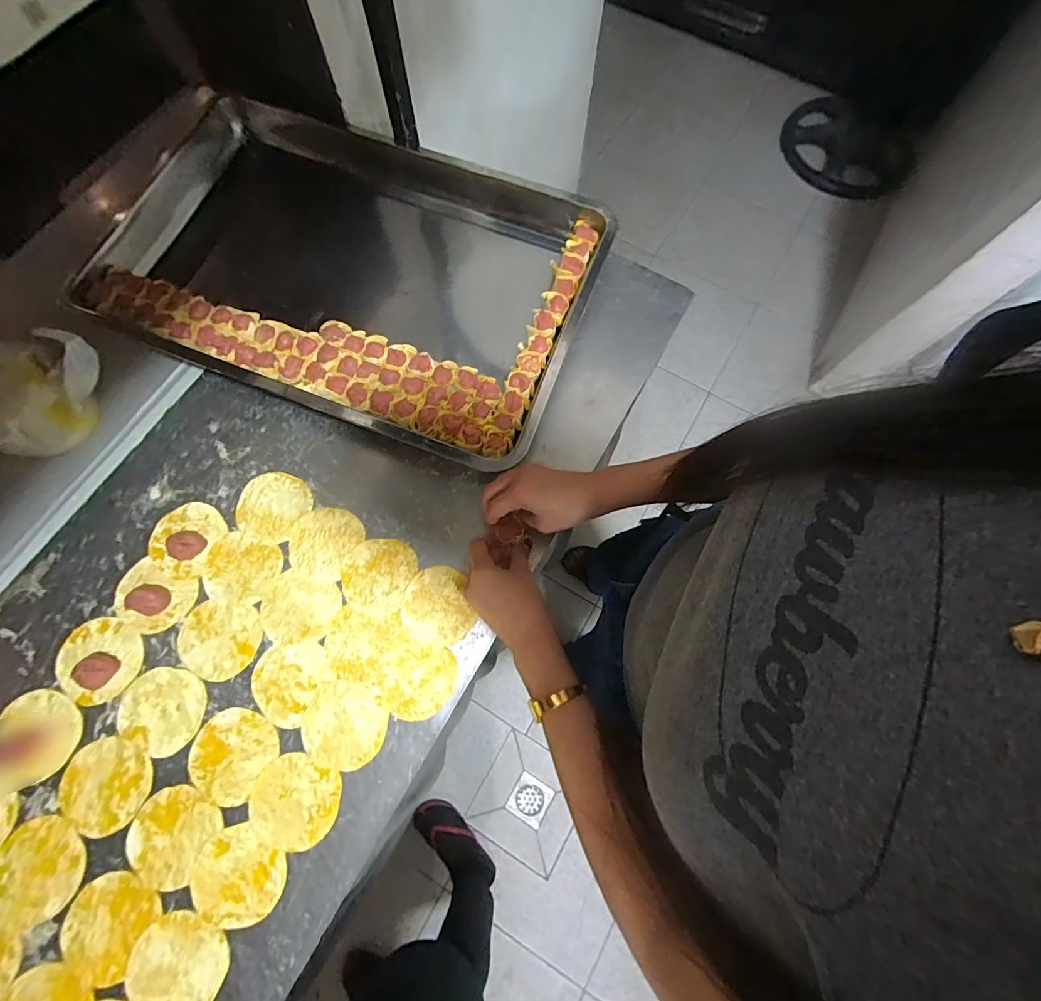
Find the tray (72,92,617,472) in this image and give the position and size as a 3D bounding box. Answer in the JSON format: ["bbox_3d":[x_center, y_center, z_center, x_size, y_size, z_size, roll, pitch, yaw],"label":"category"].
[{"bbox_3d":[-0.222,-0.295,0.581,0.603,0.058,0.391,20,74,4],"label":"tray"}]

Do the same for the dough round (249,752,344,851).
[{"bbox_3d":[-0.221,0.295,0.437,0.083,0.004,0.076,1,73,-2],"label":"dough round"}]

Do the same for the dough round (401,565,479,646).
[{"bbox_3d":[-0.092,0.115,0.489,0.072,0.004,0.082,-16,75,-7],"label":"dough round"}]

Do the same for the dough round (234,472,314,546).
[{"bbox_3d":[-0.292,0.006,0.523,0.078,0.004,0.081,1,73,-2],"label":"dough round"}]

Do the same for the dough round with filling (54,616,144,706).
[{"bbox_3d":[-0.444,0.166,0.462,0.085,0.020,0.080,1,73,-2],"label":"dough round with filling"}]

